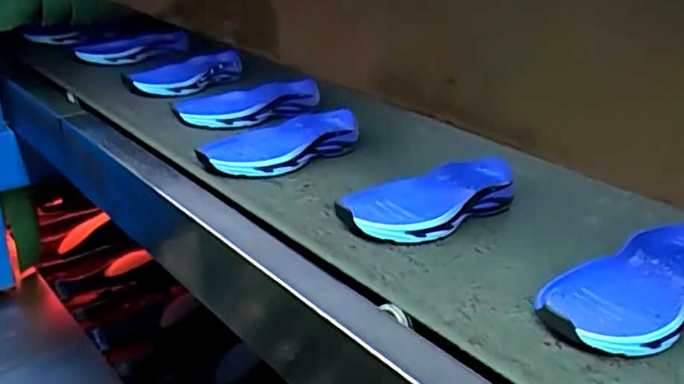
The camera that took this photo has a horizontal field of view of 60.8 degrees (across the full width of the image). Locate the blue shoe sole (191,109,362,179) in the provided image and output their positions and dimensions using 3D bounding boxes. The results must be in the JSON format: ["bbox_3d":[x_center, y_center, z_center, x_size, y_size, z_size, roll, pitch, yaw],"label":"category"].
[{"bbox_3d":[-0.070,-0.062,0.722,0.093,0.028,0.226,19,30,36],"label":"blue shoe sole"}]

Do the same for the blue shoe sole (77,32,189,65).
[{"bbox_3d":[-0.380,-0.260,1.061,0.199,0.044,0.073,-5,26,10],"label":"blue shoe sole"}]

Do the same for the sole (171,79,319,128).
[{"bbox_3d":[-0.129,-0.129,0.831,0.211,0.035,0.070,-13,27,-28],"label":"sole"}]

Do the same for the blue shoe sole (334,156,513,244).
[{"bbox_3d":[0.099,0.008,0.604,0.225,0.030,0.089,-13,27,-27],"label":"blue shoe sole"}]

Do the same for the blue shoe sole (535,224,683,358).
[{"bbox_3d":[0.254,0.079,0.485,0.222,0.027,0.085,-15,28,-31],"label":"blue shoe sole"}]

